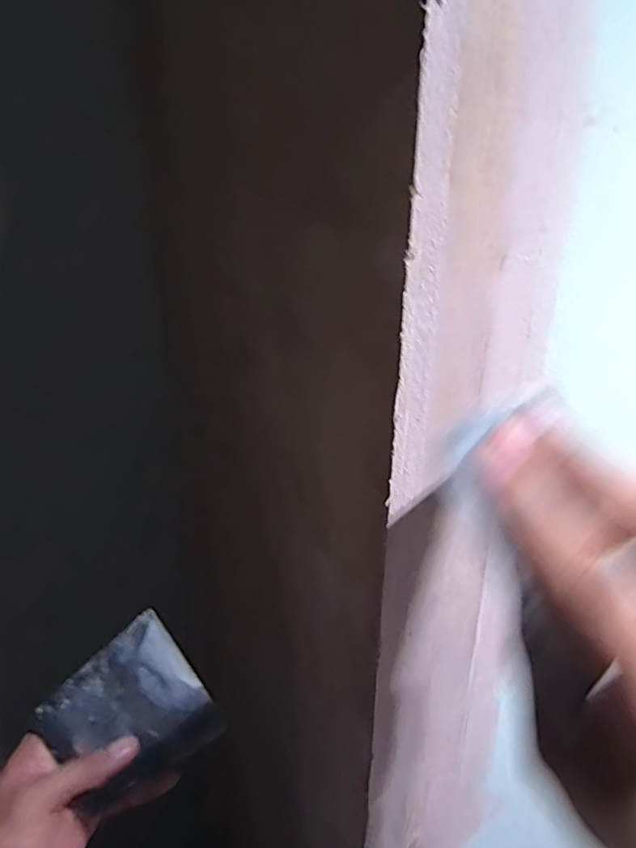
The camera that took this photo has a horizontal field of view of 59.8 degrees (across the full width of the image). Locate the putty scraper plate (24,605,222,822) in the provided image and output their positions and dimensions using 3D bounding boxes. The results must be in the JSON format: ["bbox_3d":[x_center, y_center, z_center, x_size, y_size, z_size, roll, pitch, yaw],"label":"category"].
[{"bbox_3d":[-0.128,0.196,0.373,0.098,0.098,0.006,-31,-1,-16],"label":"putty scraper plate"}]

